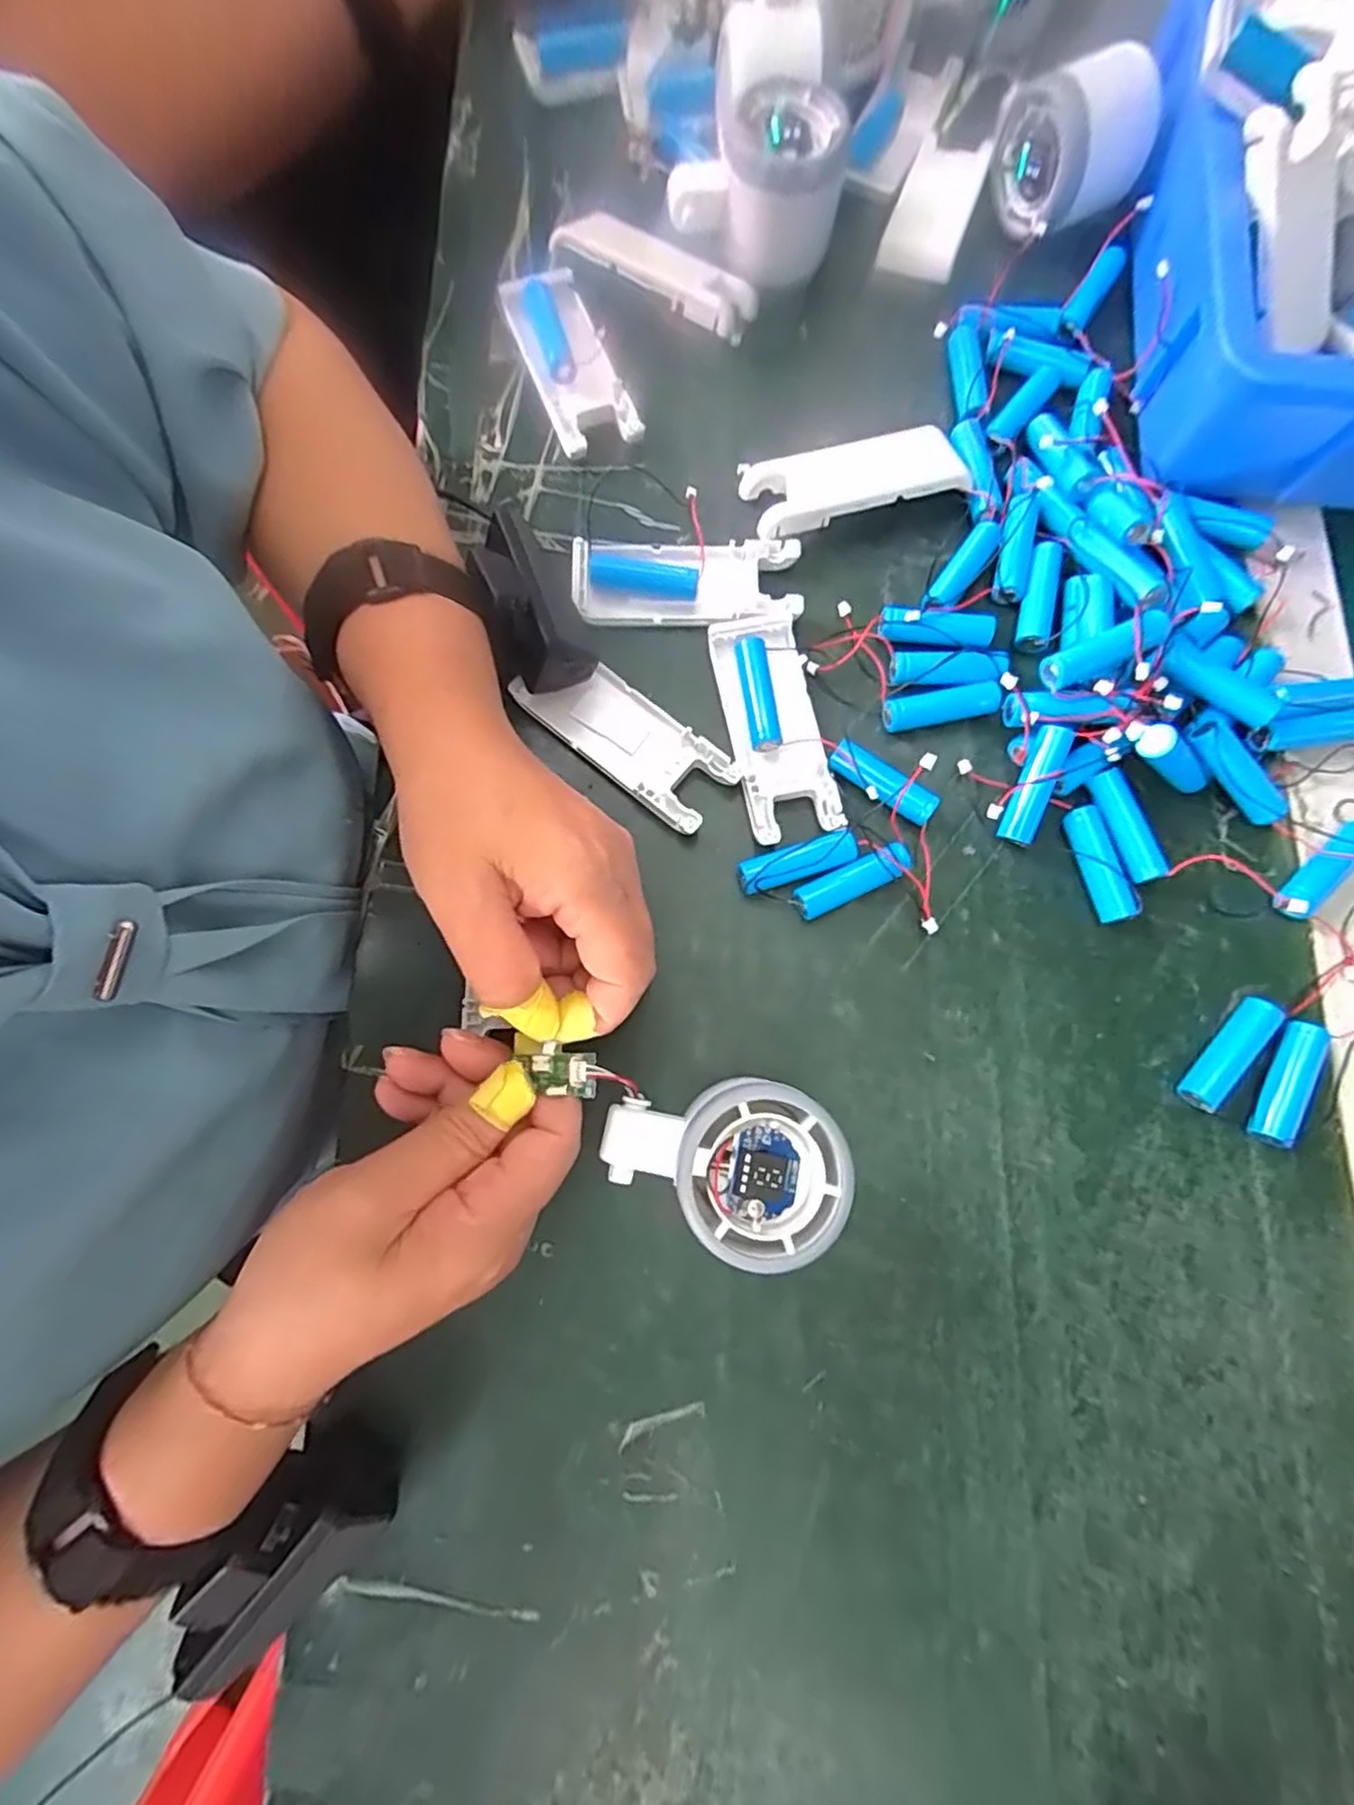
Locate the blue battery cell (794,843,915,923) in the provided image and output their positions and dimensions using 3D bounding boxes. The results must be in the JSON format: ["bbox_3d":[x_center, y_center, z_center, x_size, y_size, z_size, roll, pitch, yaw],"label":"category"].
[{"bbox_3d":[0.075,-0.009,0.290,0.051,0.017,0.015,-25,79,-5],"label":"blue battery cell"}]

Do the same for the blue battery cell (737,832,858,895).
[{"bbox_3d":[0.051,-0.016,0.292,0.051,0.017,0.014,-18,78,-4],"label":"blue battery cell"}]

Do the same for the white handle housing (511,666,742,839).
[{"bbox_3d":[-0.022,-0.074,0.305,0.101,0.014,0.040,39,81,8],"label":"white handle housing"}]

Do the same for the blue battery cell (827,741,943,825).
[{"bbox_3d":[0.090,-0.052,0.297,0.049,0.016,0.014,36,80,7],"label":"blue battery cell"}]

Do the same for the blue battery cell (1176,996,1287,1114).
[{"bbox_3d":[0.223,0.061,0.276,0.016,0.015,0.050,40,81,8],"label":"blue battery cell"}]

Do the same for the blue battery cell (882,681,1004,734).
[{"bbox_3d":[0.118,-0.090,0.305,0.049,0.013,0.014,-11,78,-2],"label":"blue battery cell"}]

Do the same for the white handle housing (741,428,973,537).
[{"bbox_3d":[0.082,-0.201,0.323,0.097,0.018,0.042,-13,78,-3],"label":"white handle housing"}]

